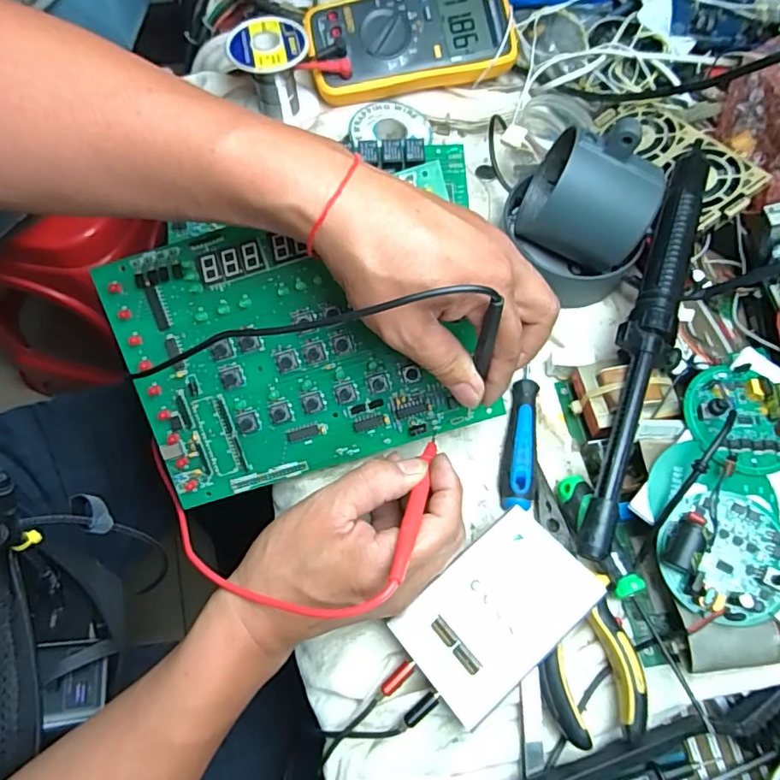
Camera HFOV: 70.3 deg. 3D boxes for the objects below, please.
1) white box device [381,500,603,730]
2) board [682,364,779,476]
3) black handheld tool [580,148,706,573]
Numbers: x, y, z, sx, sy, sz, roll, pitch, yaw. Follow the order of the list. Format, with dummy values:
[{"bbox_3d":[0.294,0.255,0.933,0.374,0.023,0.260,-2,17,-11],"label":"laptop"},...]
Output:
[{"bbox_3d":[0.059,0.123,0.311,0.103,0.022,0.067,-40,58,-13],"label":"white box device"},{"bbox_3d":[0.217,0.017,0.341,0.063,0.024,0.068,-10,68,-8],"label":"board"},{"bbox_3d":[0.168,-0.037,0.358,0.030,0.032,0.295,23,68,6],"label":"black handheld tool"}]

